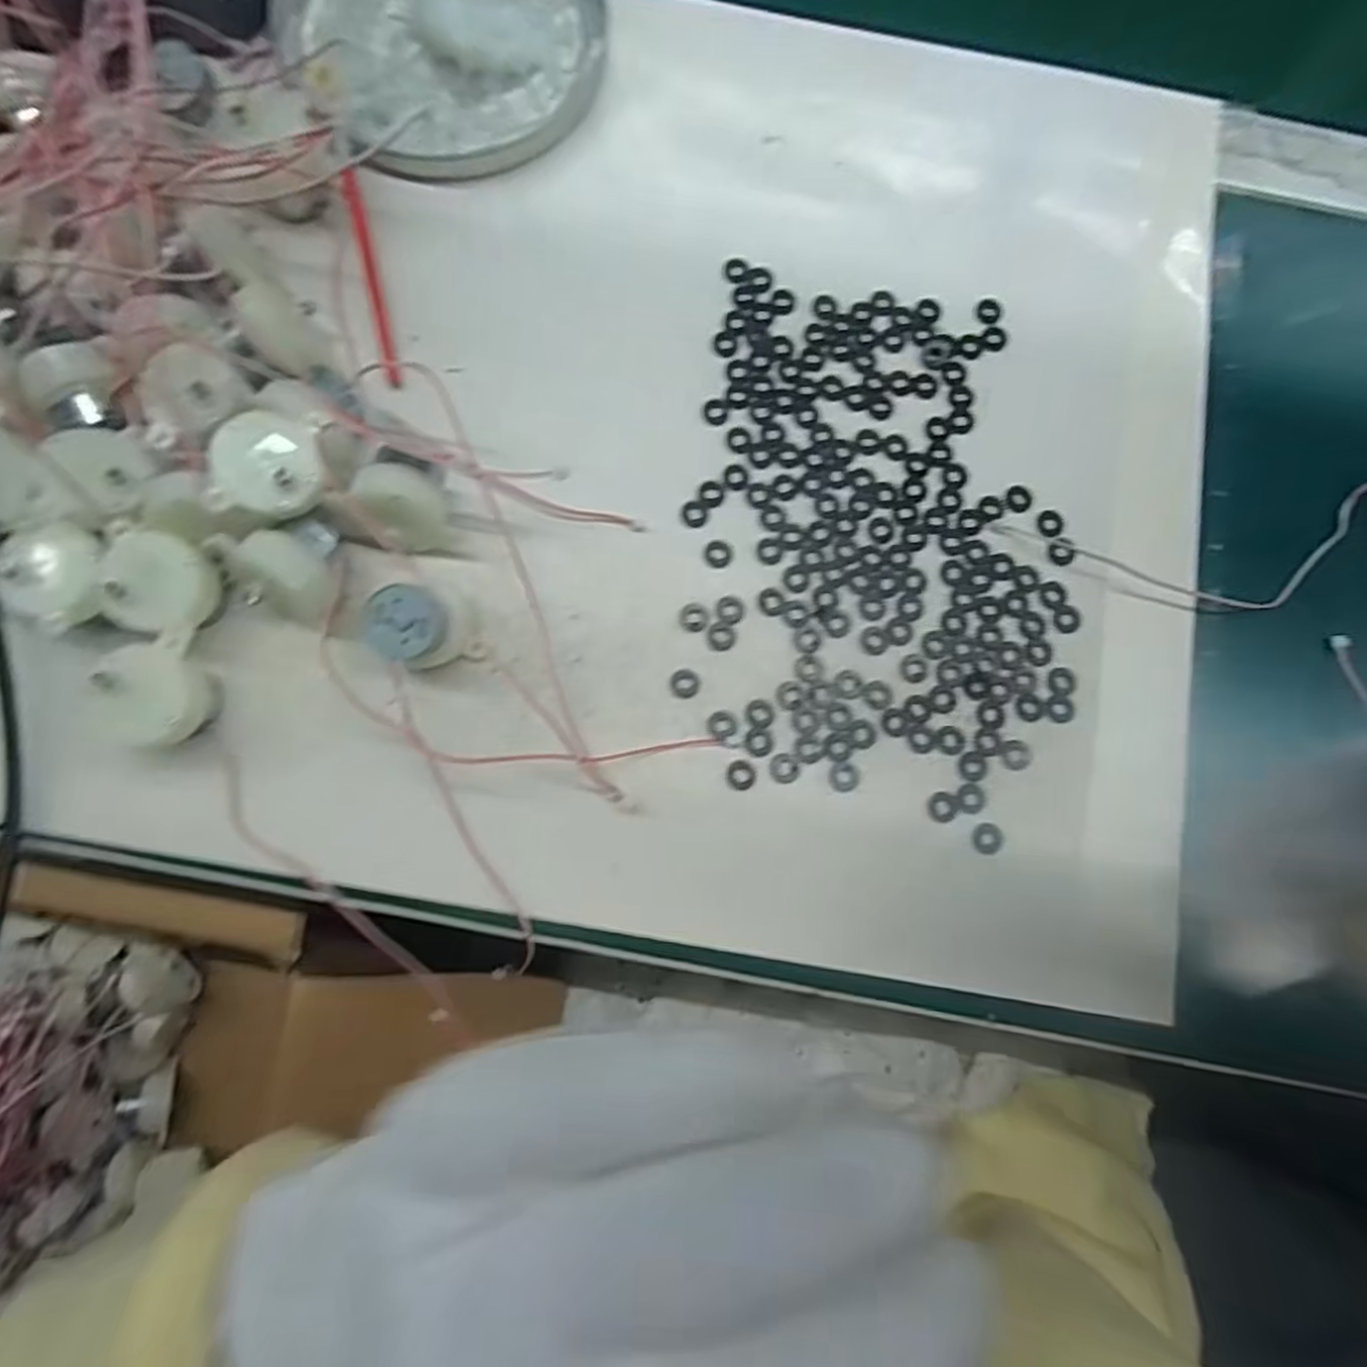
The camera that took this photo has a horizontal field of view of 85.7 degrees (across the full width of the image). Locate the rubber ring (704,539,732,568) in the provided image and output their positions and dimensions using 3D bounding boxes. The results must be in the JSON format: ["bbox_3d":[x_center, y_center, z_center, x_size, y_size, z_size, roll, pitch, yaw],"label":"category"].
[{"bbox_3d":[0.013,-0.048,0.273,0.010,0.004,0.011,0,81,-3],"label":"rubber ring"}]

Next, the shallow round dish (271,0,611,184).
[{"bbox_3d":[-0.095,-0.274,0.303,0.124,0.013,0.131,0,81,-3],"label":"shallow round dish"}]

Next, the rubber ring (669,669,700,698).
[{"bbox_3d":[0.001,0.000,0.264,0.011,0.004,0.011,0,81,-3],"label":"rubber ring"}]

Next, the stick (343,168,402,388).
[{"bbox_3d":[-0.118,-0.153,0.279,0.005,0.010,0.083,-12,82,-5],"label":"stick"}]

